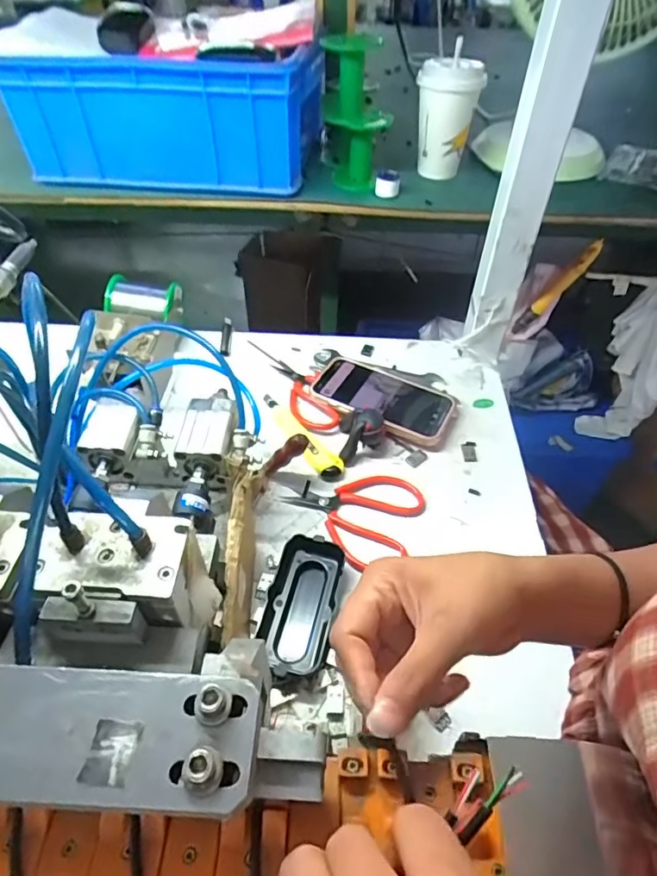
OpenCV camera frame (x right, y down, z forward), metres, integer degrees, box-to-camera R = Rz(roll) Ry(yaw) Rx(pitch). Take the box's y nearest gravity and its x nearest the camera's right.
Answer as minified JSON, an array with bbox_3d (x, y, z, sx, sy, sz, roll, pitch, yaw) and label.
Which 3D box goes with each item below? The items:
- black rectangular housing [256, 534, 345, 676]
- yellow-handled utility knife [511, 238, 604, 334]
[{"bbox_3d":[-0.020,0.130,0.412,0.053,0.024,0.103,12,48,9],"label":"black rectangular housing"},{"bbox_3d":[0.365,-0.239,0.833,0.030,0.185,0.029,25,47,-13],"label":"yellow-handled utility knife"}]

